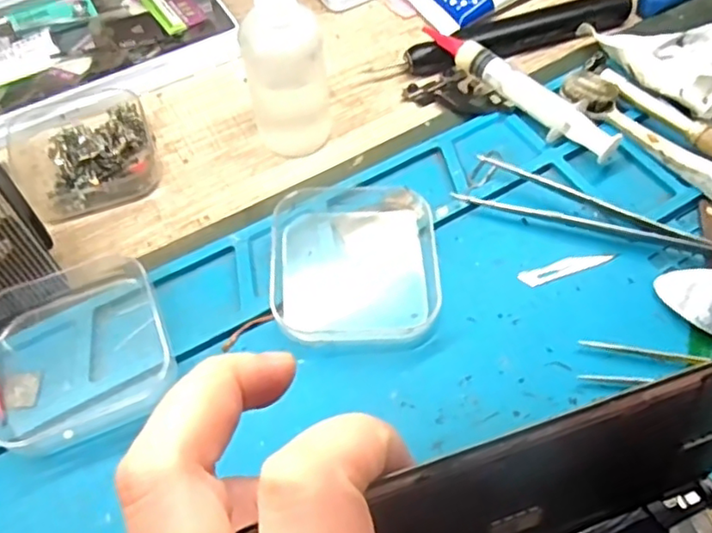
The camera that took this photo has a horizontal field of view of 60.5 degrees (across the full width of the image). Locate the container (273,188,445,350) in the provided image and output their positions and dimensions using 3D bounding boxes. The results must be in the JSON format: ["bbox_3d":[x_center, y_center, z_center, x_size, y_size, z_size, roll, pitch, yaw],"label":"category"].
[{"bbox_3d":[0.000,-0.005,0.241,0.065,0.017,0.071,-3,57,0],"label":"container"}]

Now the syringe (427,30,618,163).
[{"bbox_3d":[0.076,-0.084,0.287,0.019,0.015,0.108,-38,63,-20],"label":"syringe"}]

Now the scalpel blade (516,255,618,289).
[{"bbox_3d":[0.084,0.000,0.245,0.038,0.004,0.008,-19,63,-7],"label":"scalpel blade"}]

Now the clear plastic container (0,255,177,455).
[{"bbox_3d":[-0.104,0.029,0.221,0.063,0.016,0.067,-23,59,-12],"label":"clear plastic container"}]

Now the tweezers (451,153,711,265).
[{"bbox_3d":[0.115,-0.017,0.246,0.144,0.009,0.023,19,60,14],"label":"tweezers"}]

